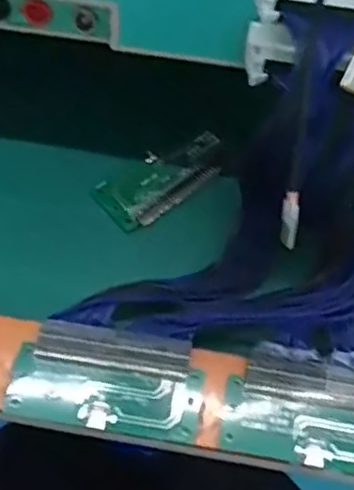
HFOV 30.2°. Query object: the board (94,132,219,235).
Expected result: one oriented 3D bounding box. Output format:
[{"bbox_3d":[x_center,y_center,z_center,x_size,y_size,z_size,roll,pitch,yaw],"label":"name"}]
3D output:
[{"bbox_3d":[-0.008,-0.042,0.410,0.084,0.006,0.041,-34,68,-18],"label":"board"}]

